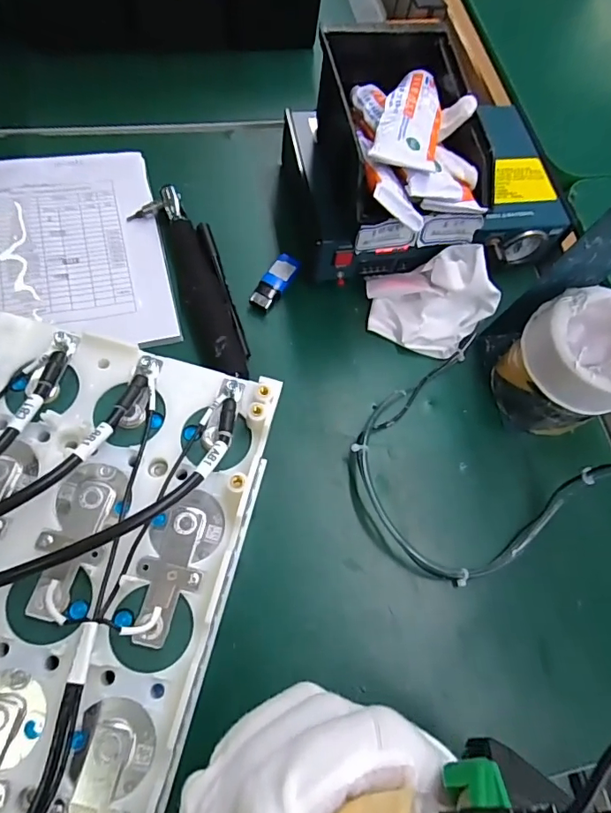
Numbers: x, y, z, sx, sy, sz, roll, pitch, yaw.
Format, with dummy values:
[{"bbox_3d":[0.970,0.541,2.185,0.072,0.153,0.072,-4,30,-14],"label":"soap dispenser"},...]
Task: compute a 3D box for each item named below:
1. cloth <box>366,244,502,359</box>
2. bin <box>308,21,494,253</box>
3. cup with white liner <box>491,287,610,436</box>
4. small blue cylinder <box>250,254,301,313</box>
[{"bbox_3d":[0.105,-0.093,0.415,0.101,0.061,0.077,31,67,5],"label":"cloth"},{"bbox_3d":[0.067,-0.206,0.383,0.107,0.075,0.188,-6,69,-10],"label":"bin"},{"bbox_3d":[0.205,-0.031,0.383,0.081,0.093,0.080,3,67,-7],"label":"cup with white liner"},{"bbox_3d":[-0.027,-0.107,0.428,0.020,0.012,0.057,33,67,6],"label":"small blue cylinder"}]

